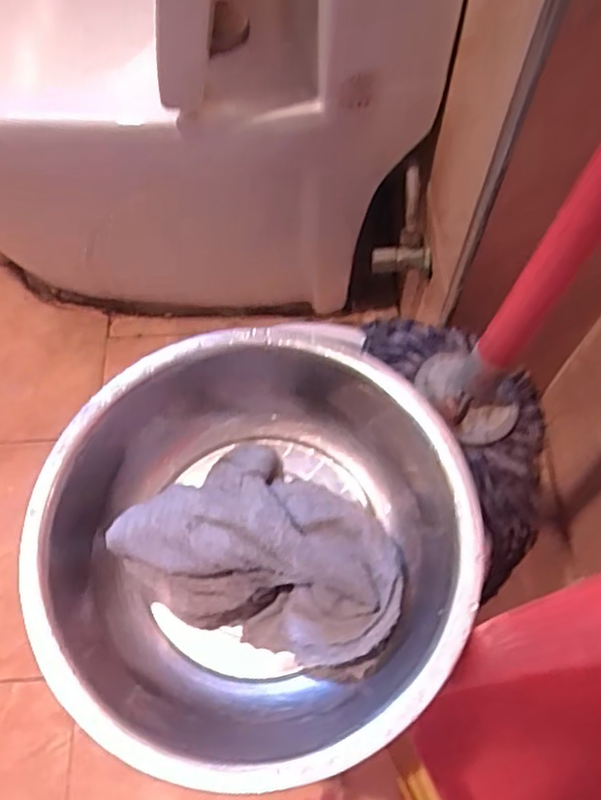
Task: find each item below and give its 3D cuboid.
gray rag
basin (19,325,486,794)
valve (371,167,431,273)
[{"bbox_3d":[-0.020,0.102,0.431,0.180,0.078,0.130,29,67,14],"label":"gray rag"},{"bbox_3d":[-0.031,0.096,0.435,0.267,0.094,0.280,-42,70,-18],"label":"basin"},{"bbox_3d":[0.115,-0.189,0.692,0.060,0.110,0.030,12,27,7],"label":"valve"}]

